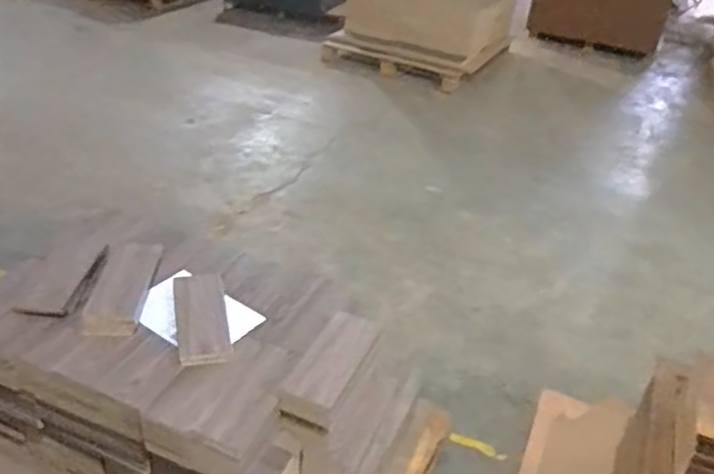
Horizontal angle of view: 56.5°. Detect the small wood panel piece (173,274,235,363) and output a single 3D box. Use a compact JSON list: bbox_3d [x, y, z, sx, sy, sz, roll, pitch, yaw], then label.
[{"bbox_3d":[-0.377,0.196,1.609,0.119,0.028,0.320,-4,34,-15],"label":"small wood panel piece"}]

